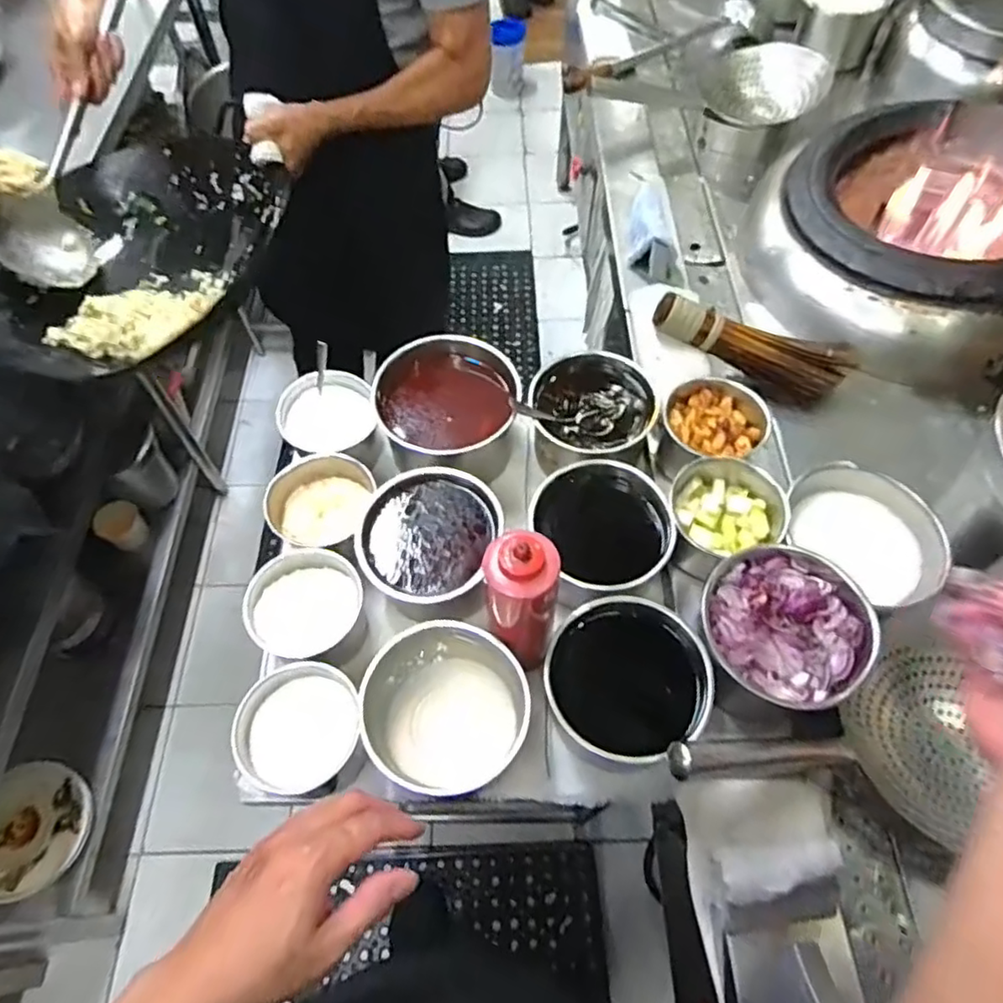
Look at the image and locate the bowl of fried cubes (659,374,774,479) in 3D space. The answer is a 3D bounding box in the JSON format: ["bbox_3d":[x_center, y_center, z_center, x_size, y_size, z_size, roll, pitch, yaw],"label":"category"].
[{"bbox_3d":[0.256,-0.088,0.804,0.124,0.083,0.109,-5,60,-3],"label":"bowl of fried cubes"}]

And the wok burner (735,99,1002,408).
[{"bbox_3d":[0.671,-0.416,1.010,0.506,0.197,0.466,38,67,19],"label":"wok burner"}]

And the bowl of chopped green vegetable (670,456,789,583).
[{"bbox_3d":[0.249,0.012,0.742,0.115,0.091,0.106,0,60,0],"label":"bowl of chopped green vegetable"}]

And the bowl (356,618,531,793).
[{"bbox_3d":[-0.052,0.198,0.626,0.153,0.080,0.143,-3,60,-2],"label":"bowl"}]

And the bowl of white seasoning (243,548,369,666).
[{"bbox_3d":[-0.212,0.120,0.714,0.110,0.085,0.115,0,60,0],"label":"bowl of white seasoning"}]

